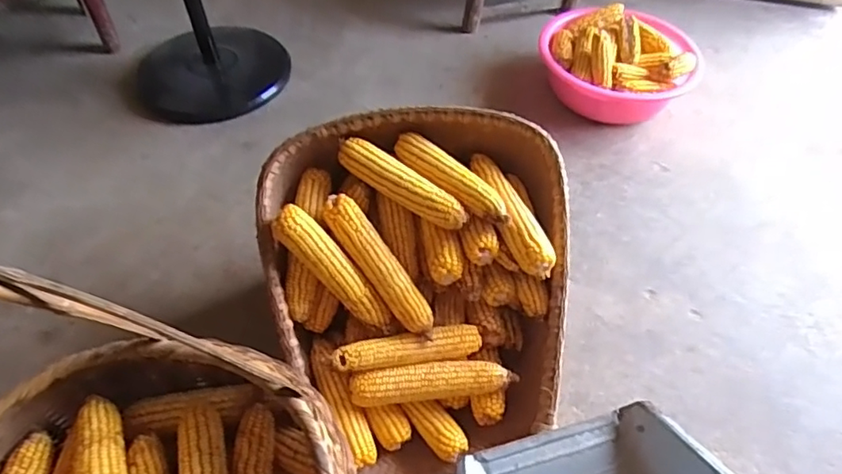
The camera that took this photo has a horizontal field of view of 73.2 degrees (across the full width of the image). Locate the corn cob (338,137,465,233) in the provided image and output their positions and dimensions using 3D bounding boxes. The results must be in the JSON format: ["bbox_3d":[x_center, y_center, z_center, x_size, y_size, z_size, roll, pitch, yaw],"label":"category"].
[{"bbox_3d":[-0.028,-0.080,0.818,0.215,0.043,0.049,30,57,22],"label":"corn cob"}]

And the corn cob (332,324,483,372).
[{"bbox_3d":[-0.018,0.161,0.815,0.214,0.046,0.047,-8,51,-7],"label":"corn cob"}]

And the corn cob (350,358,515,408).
[{"bbox_3d":[0.018,0.204,0.802,0.231,0.039,0.050,-5,51,-4],"label":"corn cob"}]

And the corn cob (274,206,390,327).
[{"bbox_3d":[-0.122,0.046,0.801,0.218,0.041,0.052,49,56,-12],"label":"corn cob"}]

